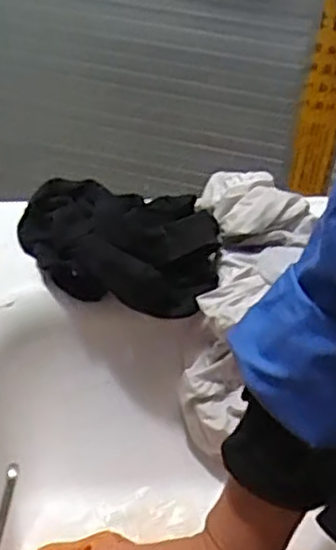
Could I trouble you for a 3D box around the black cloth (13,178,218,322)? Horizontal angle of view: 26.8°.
[{"bbox_3d":[-0.045,-0.035,0.634,0.175,0.051,0.140,5,44,3],"label":"black cloth"}]

